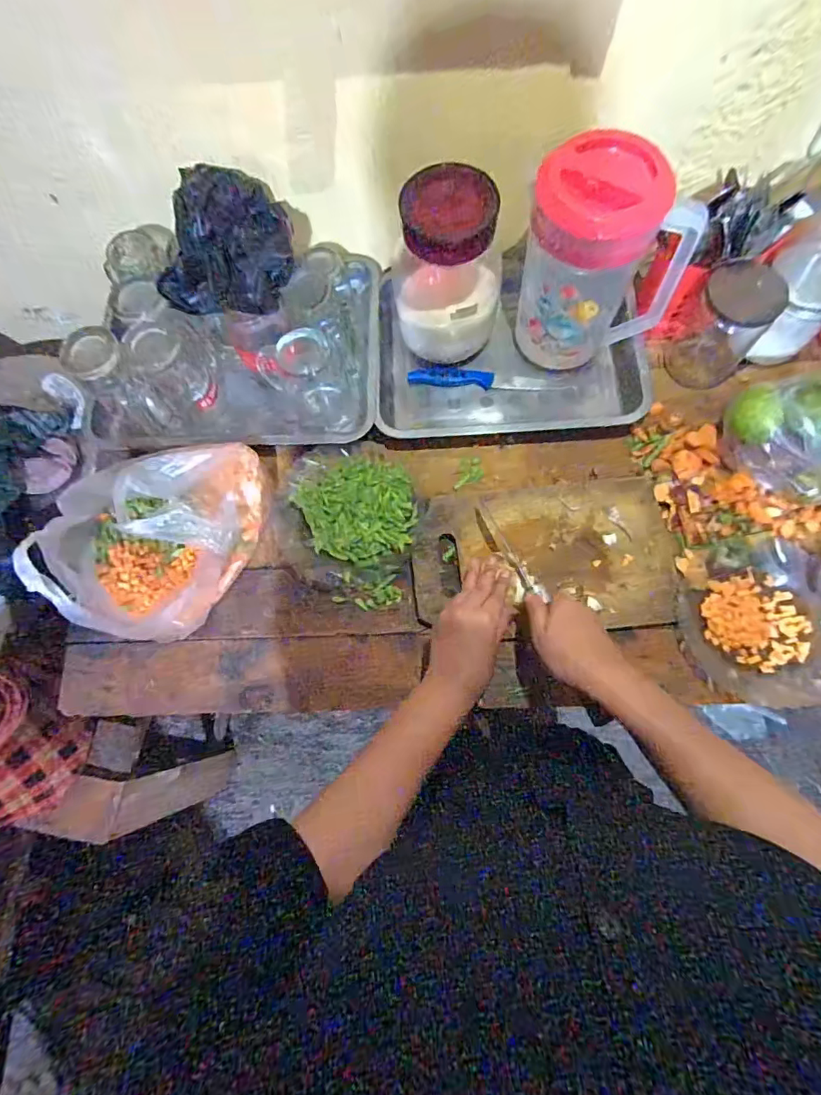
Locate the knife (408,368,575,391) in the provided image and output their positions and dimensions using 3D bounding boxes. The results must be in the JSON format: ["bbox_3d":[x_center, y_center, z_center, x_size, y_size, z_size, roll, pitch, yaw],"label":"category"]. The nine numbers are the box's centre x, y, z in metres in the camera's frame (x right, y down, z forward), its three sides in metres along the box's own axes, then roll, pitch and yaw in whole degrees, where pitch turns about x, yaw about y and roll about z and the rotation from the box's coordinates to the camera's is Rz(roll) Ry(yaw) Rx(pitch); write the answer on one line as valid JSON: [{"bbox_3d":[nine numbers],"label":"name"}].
[{"bbox_3d":[0.105,-0.226,0.681,0.212,0.013,0.028,4,74,3],"label":"knife"}]

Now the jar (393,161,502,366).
[{"bbox_3d":[0.044,-0.322,0.588,0.122,0.204,0.104,0,74,2],"label":"jar"}]

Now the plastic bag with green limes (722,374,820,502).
[{"bbox_3d":[0.468,-0.139,0.576,0.182,0.081,0.145,-29,75,-6],"label":"plastic bag with green limes"}]

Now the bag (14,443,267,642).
[{"bbox_3d":[-0.276,-0.034,0.523,0.165,0.207,0.227,18,76,7],"label":"bag"}]

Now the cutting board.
[{"bbox_3d":[0.155,0.011,0.590,0.299,0.014,0.176,-6,74,1],"label":"cutting board"}]

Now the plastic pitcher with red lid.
[{"bbox_3d":[0.202,-0.308,0.569,0.150,0.226,0.105,-6,74,1],"label":"plastic pitcher with red lid"}]

